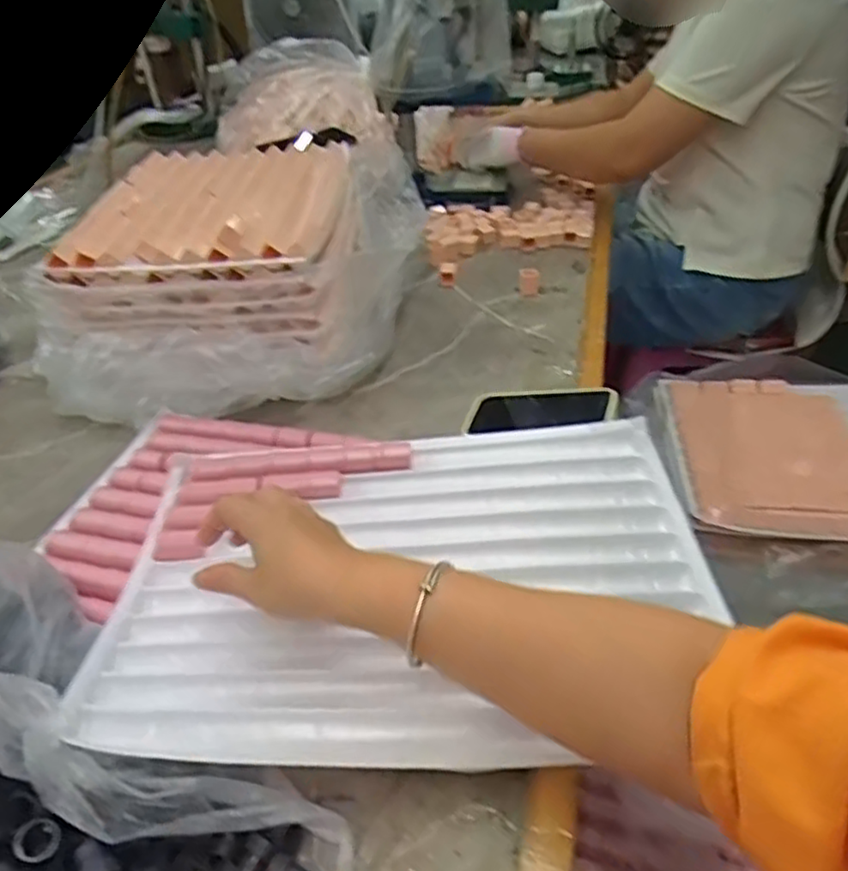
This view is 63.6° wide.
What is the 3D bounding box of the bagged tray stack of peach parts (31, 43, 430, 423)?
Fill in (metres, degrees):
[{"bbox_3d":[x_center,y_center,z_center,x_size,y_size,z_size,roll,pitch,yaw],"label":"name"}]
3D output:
[{"bbox_3d":[-0.218,-0.235,0.888,0.382,0.158,0.524,4,39,10],"label":"bagged tray stack of peach parts"}]

